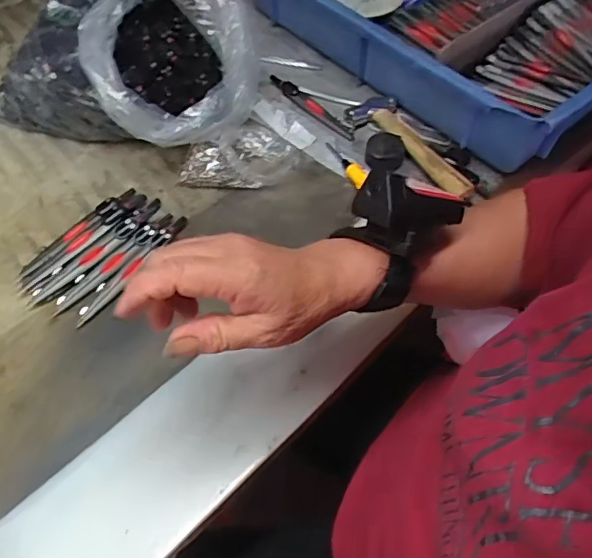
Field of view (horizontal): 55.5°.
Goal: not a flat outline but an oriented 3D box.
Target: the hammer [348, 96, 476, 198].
[{"bbox_3d":[0.125,-0.135,0.577,0.046,0.022,0.154,-34,64,-23],"label":"hammer"}]

